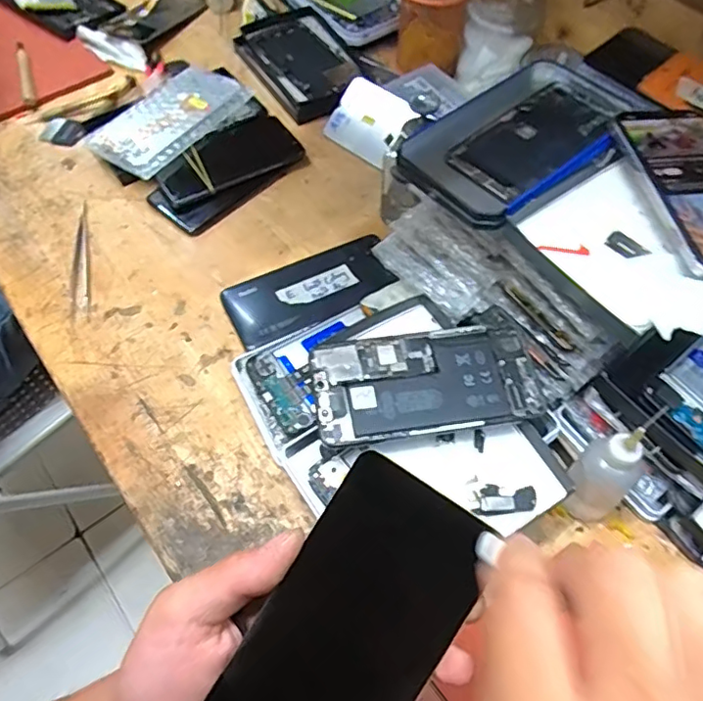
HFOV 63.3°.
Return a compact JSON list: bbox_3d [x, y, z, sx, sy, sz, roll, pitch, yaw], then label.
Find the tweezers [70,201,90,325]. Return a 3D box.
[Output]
[{"bbox_3d":[-0.253,-0.084,0.532,0.016,0.009,0.137,-10,59,-6],"label":"tweezers"}]

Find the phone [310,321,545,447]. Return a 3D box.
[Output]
[{"bbox_3d":[0.051,0.021,0.395,0.151,0.009,0.079,-5,64,-6],"label":"phone"}]

